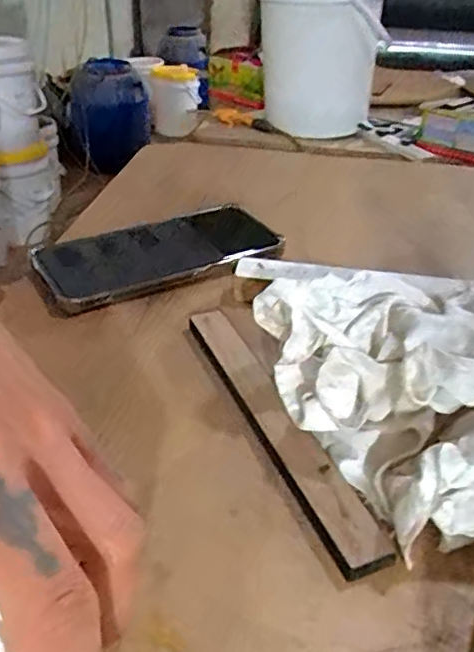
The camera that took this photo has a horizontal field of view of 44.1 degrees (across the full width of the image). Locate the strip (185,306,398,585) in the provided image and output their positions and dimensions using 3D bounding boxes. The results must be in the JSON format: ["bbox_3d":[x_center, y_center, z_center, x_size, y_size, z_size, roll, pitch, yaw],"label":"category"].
[{"bbox_3d":[0.017,0.044,0.280,0.022,0.011,0.173,-12,36,-21],"label":"strip"}]

